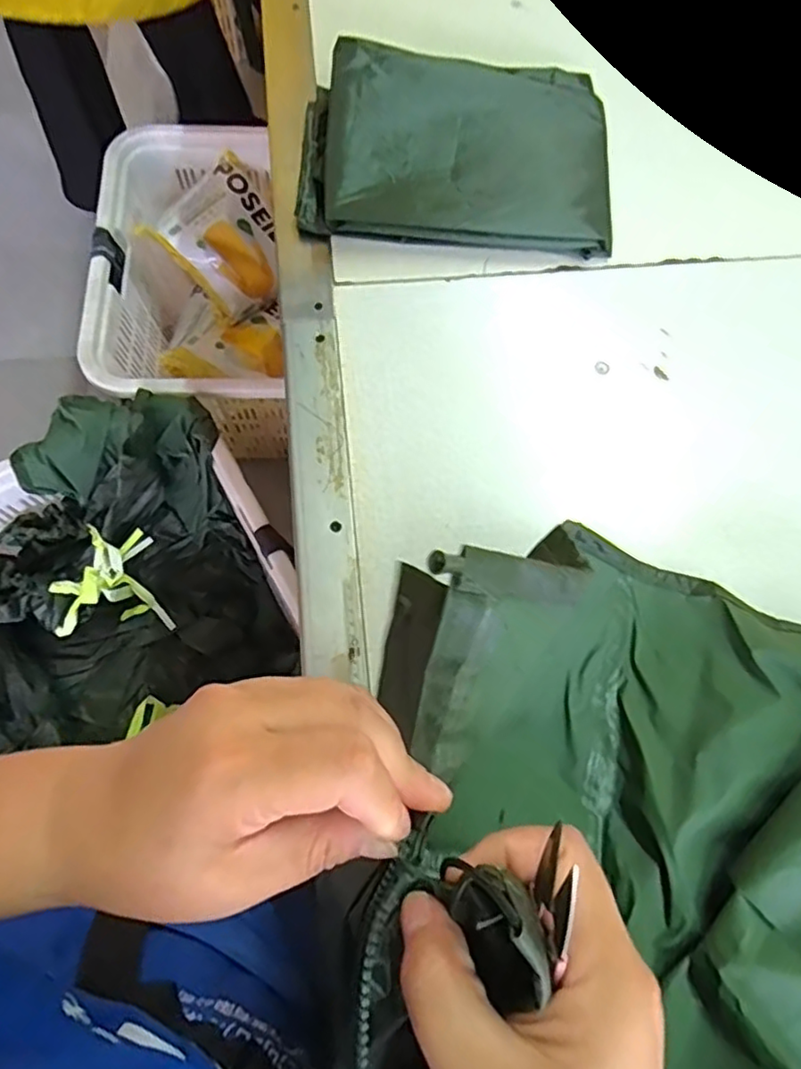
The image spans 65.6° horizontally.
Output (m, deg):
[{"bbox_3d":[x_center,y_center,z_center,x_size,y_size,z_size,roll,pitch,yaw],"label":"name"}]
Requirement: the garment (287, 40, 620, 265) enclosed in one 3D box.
[{"bbox_3d":[0.057,-0.387,0.620,0.305,0.056,0.225,3,70,-1],"label":"garment"}]

